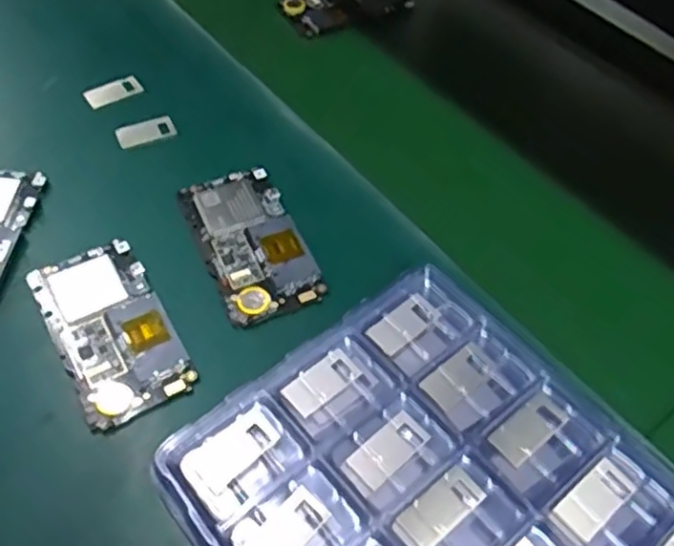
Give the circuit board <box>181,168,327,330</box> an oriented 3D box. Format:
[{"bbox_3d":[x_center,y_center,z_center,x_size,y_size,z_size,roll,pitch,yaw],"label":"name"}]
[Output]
[{"bbox_3d":[-0.058,-0.022,0.463,0.064,0.005,0.123,-18,56,-18],"label":"circuit board"}]

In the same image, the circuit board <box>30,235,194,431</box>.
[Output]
[{"bbox_3d":[-0.140,0.033,0.422,0.065,0.005,0.124,-25,58,-22],"label":"circuit board"}]

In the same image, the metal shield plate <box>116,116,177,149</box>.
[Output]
[{"bbox_3d":[-0.146,-0.108,0.525,0.044,0.004,0.020,-22,69,-24],"label":"metal shield plate"}]

